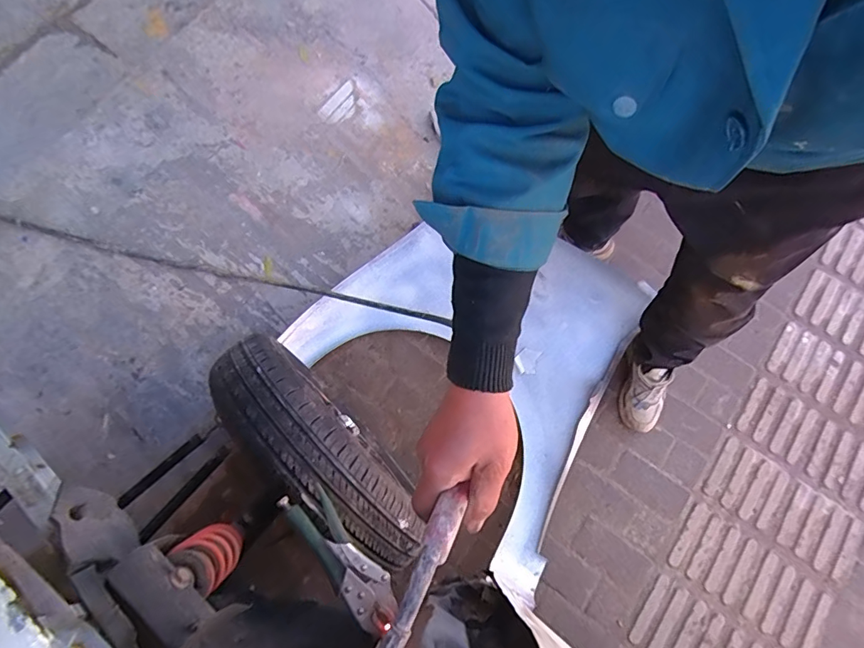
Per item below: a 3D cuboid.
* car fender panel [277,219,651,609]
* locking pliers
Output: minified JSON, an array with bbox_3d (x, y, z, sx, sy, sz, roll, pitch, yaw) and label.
[{"bbox_3d":[0.175,0.071,1.228,0.769,0.134,0.825,-43,77,-13],"label":"car fender panel"},{"bbox_3d":[-0.115,0.302,0.606,0.058,0.034,0.209,-38,77,-11],"label":"locking pliers"}]

